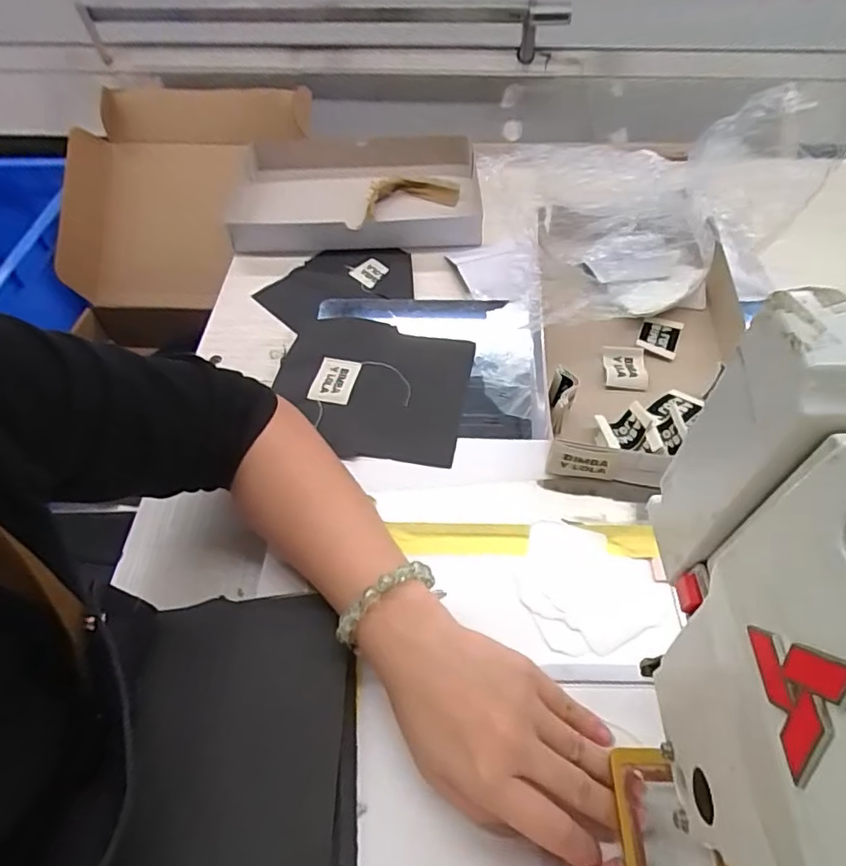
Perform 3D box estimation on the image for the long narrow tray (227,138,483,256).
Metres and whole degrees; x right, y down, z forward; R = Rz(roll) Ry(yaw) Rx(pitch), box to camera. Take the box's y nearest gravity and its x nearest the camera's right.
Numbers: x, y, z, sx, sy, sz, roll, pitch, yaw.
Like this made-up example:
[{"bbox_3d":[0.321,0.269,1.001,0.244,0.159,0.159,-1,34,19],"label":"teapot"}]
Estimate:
[{"bbox_3d":[-0.081,-0.292,0.676,0.298,0.044,0.220,2,54,2],"label":"long narrow tray"}]

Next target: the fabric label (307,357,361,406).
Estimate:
[{"bbox_3d":[-0.077,-0.045,0.481,0.037,0.005,0.048,10,54,8],"label":"fabric label"}]

